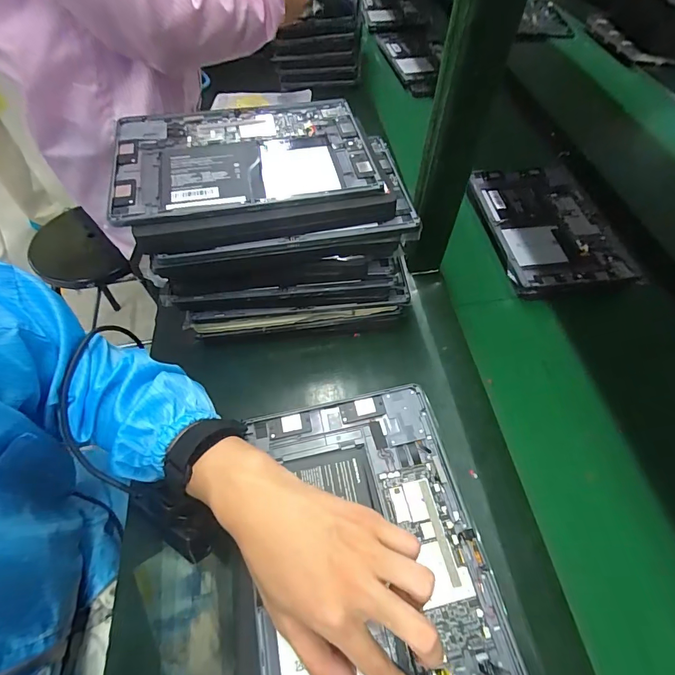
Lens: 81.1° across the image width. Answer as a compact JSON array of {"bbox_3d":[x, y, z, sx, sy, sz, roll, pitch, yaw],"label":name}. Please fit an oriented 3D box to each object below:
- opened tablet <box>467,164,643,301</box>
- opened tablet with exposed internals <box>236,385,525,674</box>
[{"bbox_3d":[0.308,-0.173,0.599,0.174,0.017,0.271,-4,56,-3],"label":"opened tablet"},{"bbox_3d":[0.015,0.167,0.289,0.178,0.014,0.253,-9,57,-6],"label":"opened tablet with exposed internals"}]

